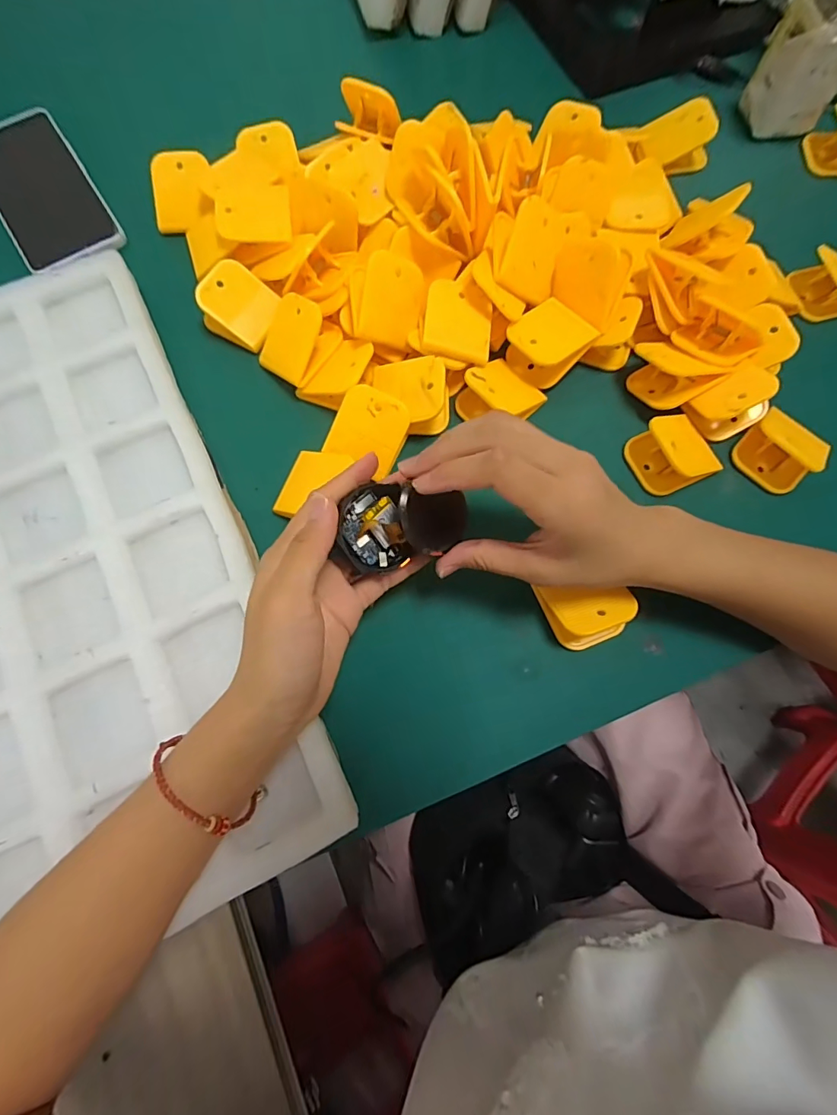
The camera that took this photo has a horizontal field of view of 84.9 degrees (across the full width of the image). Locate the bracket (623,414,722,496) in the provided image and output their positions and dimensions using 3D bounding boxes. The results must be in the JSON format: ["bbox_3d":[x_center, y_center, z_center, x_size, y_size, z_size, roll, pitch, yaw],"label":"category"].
[{"bbox_3d":[0.177,-0.073,0.312,0.052,0.026,0.045,-23,76,-4],"label":"bracket"}]

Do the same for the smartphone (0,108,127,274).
[{"bbox_3d":[-0.312,-0.302,0.380,0.078,0.010,0.165,-32,82,-5],"label":"smartphone"}]

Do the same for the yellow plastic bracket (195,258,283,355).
[{"bbox_3d":[-0.134,-0.190,0.344,0.049,0.025,0.049,24,78,8],"label":"yellow plastic bracket"}]

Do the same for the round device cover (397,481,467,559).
[{"bbox_3d":[0.008,-0.022,0.271,0.039,0.006,0.038,7,108,-2],"label":"round device cover"}]

